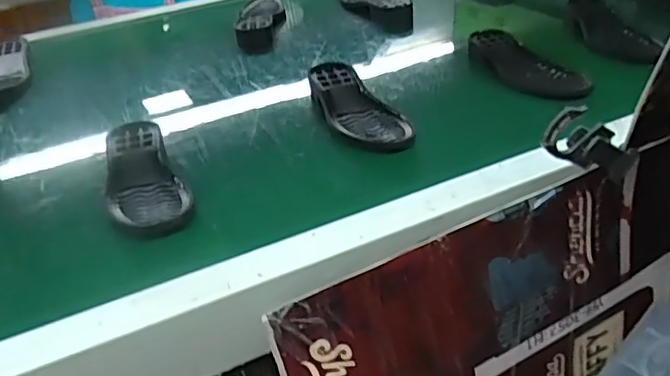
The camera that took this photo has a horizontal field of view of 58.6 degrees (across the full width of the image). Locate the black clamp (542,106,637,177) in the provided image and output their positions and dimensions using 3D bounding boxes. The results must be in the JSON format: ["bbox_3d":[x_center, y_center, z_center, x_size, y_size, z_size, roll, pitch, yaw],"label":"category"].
[{"bbox_3d":[0.228,-0.037,0.525,0.121,0.042,0.023,18,18,-34],"label":"black clamp"}]

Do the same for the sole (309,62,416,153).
[{"bbox_3d":[0.018,-0.101,0.706,0.072,0.032,0.191,-17,36,-17],"label":"sole"}]

